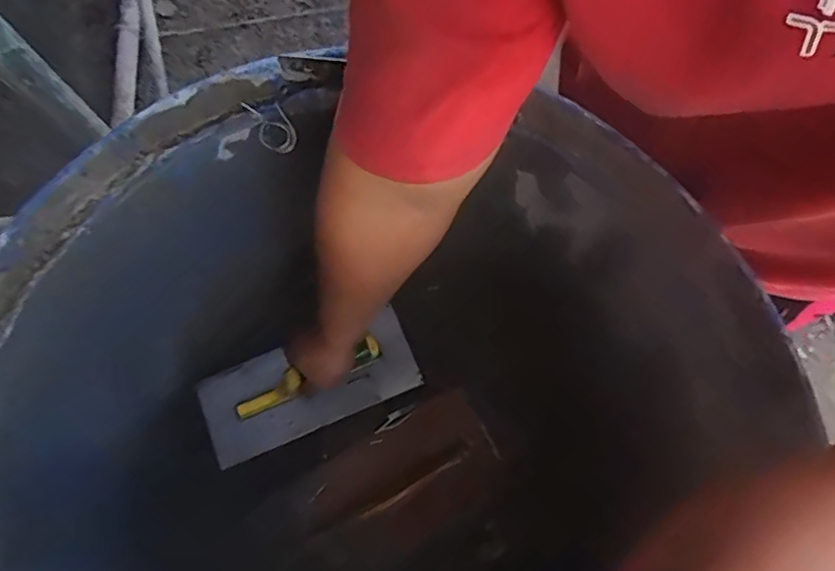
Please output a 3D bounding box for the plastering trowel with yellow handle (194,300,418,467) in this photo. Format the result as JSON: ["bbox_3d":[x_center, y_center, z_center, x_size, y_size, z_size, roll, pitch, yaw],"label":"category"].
[{"bbox_3d":[-0.141,0.118,0.721,0.268,0.091,0.112,-20,72,-3],"label":"plastering trowel with yellow handle"}]

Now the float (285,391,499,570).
[{"bbox_3d":[-0.019,0.243,0.733,0.245,0.047,0.138,-35,73,-10],"label":"float"}]

